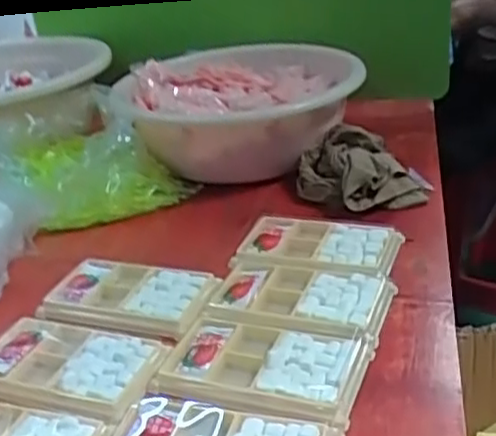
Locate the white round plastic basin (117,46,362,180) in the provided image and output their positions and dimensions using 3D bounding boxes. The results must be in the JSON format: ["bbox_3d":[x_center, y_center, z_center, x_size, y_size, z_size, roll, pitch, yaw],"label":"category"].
[{"bbox_3d":[-0.012,-0.117,0.771,0.256,0.108,0.217,-5,28,-2],"label":"white round plastic basin"}]

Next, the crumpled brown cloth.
[{"bbox_3d":[0.113,-0.050,0.690,0.130,0.061,0.095,4,29,14],"label":"crumpled brown cloth"}]

